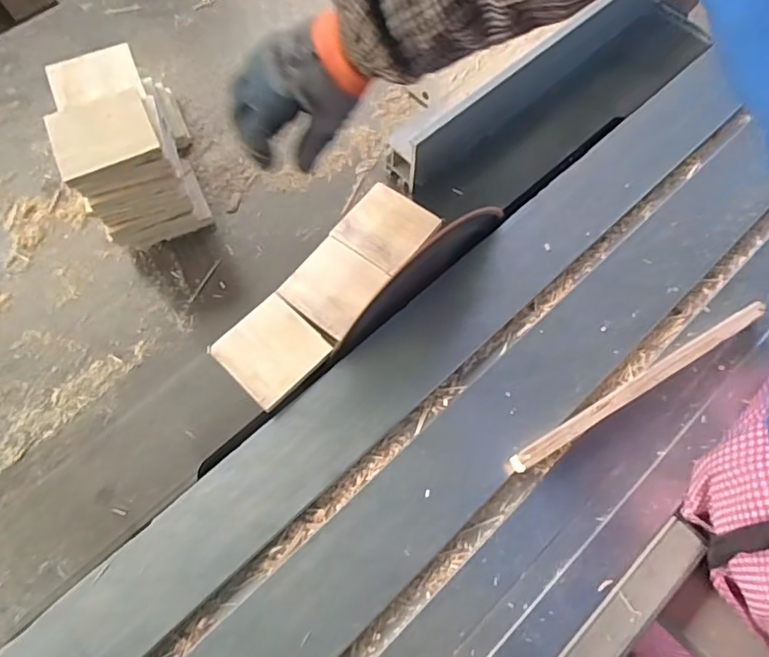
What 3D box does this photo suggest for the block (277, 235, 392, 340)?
[{"bbox_3d":[-0.052,-0.044,0.566,0.081,0.019,0.087,34,71,14],"label":"block"}]

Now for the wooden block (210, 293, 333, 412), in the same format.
[{"bbox_3d":[-0.112,0.023,0.543,0.088,0.016,0.090,42,73,16],"label":"wooden block"}]

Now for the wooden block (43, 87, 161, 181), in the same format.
[{"bbox_3d":[-0.273,-0.189,0.518,0.093,0.009,0.093,-26,69,-6],"label":"wooden block"}]

